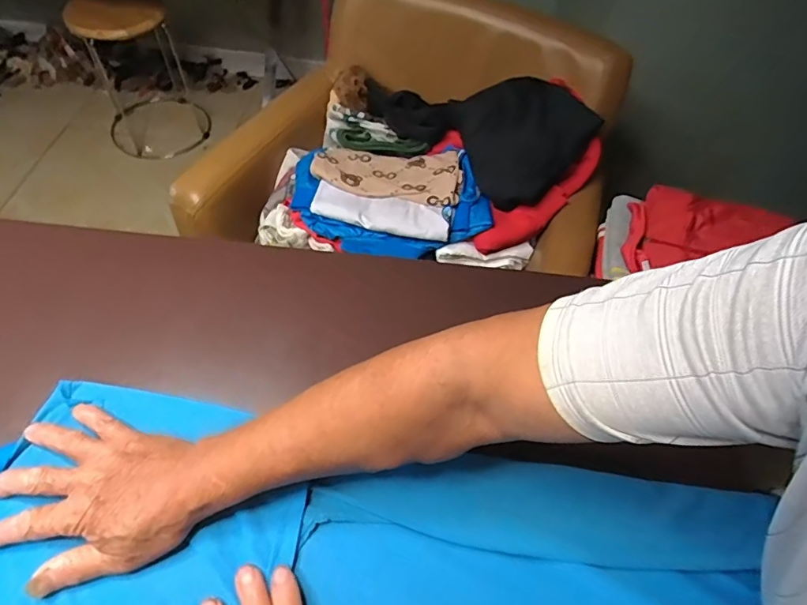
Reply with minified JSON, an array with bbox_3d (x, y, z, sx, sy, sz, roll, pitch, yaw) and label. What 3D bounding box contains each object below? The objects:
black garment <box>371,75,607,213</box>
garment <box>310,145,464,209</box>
[{"bbox_3d":[0.120,-0.336,0.882,0.180,0.147,0.385,-36,64,-26],"label":"black garment"},{"bbox_3d":[-0.024,-0.235,0.872,0.259,0.036,0.124,15,55,7],"label":"garment"}]

